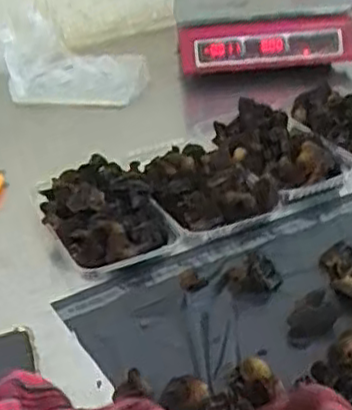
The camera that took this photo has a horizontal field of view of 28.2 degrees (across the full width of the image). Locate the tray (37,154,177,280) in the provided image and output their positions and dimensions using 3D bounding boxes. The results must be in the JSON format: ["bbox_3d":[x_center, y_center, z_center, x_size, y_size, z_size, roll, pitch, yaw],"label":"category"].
[{"bbox_3d":[-0.085,0.007,0.813,0.131,0.046,0.214,-14,32,-14],"label":"tray"}]

